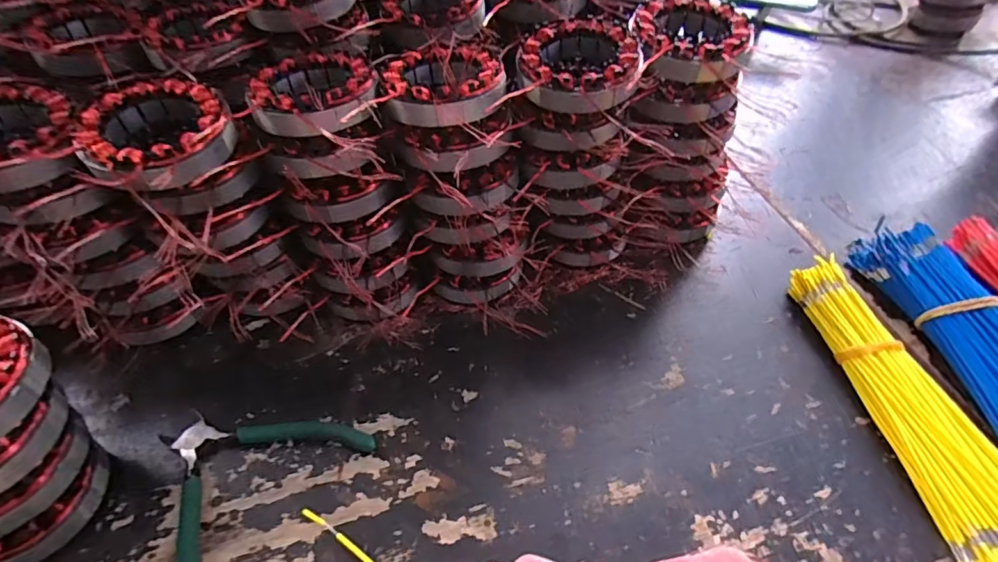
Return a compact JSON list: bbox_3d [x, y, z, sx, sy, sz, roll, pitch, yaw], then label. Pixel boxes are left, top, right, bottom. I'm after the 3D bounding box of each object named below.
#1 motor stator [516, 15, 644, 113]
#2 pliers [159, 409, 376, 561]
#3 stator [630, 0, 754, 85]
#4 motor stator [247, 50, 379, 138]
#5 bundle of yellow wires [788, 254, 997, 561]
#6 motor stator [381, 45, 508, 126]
[{"bbox_3d":[0.059,-0.156,0.372,0.085,0.029,0.096,11,50,9],"label":"motor stator"},{"bbox_3d":[-0.180,0.131,0.350,0.127,0.011,0.136,26,54,20],"label":"pliers"},{"bbox_3d":[0.143,-0.184,0.387,0.082,0.030,0.086,12,50,10],"label":"stator"},{"bbox_3d":[-0.125,-0.129,0.351,0.082,0.025,0.091,-7,50,-6],"label":"motor stator"},{"bbox_3d":[0.302,0.084,0.374,0.069,0.030,0.238,-6,51,-5],"label":"bundle of yellow wires"},{"bbox_3d":[-0.037,-0.141,0.362,0.084,0.027,0.085,6,50,5],"label":"motor stator"}]

